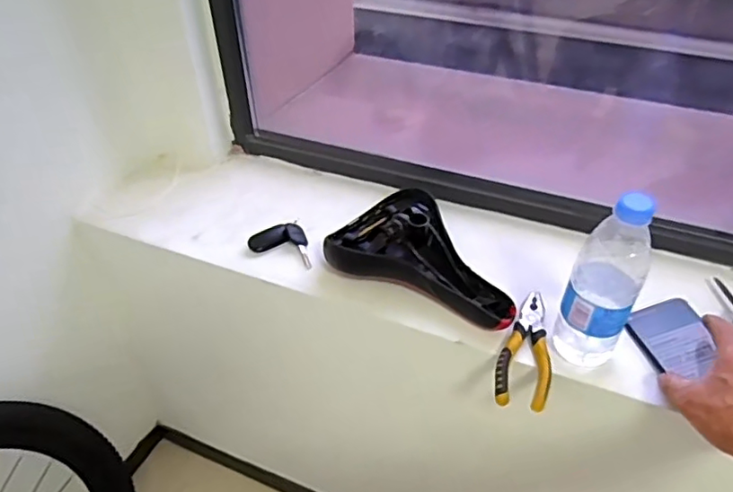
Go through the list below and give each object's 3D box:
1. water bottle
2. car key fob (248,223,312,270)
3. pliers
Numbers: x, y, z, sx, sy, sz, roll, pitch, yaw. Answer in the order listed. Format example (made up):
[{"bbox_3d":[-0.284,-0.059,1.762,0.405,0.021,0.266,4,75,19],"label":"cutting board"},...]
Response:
[{"bbox_3d":[0.238,0.035,0.582,0.067,0.200,0.060,19,45,22],"label":"water bottle"},{"bbox_3d":[-0.107,-0.006,0.793,0.092,0.016,0.060,14,43,17],"label":"car key fob"},{"bbox_3d":[0.178,0.111,0.646,0.056,0.016,0.158,11,42,14],"label":"pliers"}]

